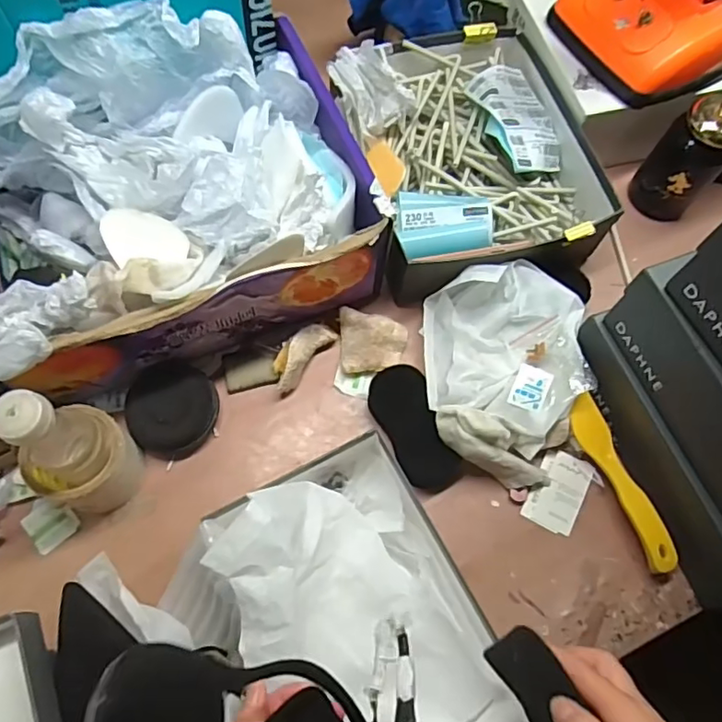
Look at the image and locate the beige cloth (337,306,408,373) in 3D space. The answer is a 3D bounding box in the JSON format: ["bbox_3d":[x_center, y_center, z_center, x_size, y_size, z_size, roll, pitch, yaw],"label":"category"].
[{"bbox_3d":[0.014,-0.021,0.640,0.073,0.026,0.067,0,68,-3],"label":"beige cloth"}]

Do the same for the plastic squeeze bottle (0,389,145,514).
[{"bbox_3d":[-0.255,0.082,0.508,0.076,0.187,0.086,33,70,10],"label":"plastic squeeze bottle"}]

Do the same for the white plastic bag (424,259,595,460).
[{"bbox_3d":[0.151,-0.008,0.605,0.161,0.054,0.194,1,68,-2],"label":"white plastic bag"}]

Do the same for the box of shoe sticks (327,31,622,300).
[{"bbox_3d":[0.124,-0.249,0.675,0.278,0.102,0.328,-10,69,-7],"label":"box of shoe sticks"}]

